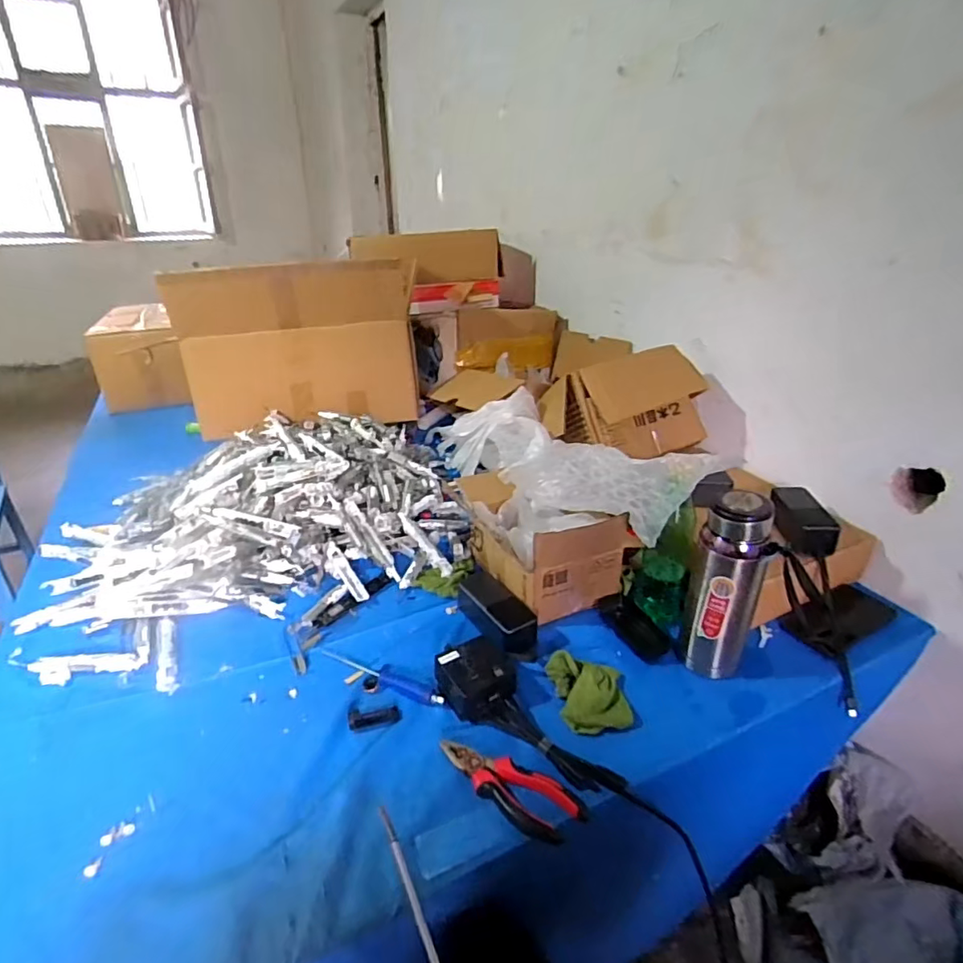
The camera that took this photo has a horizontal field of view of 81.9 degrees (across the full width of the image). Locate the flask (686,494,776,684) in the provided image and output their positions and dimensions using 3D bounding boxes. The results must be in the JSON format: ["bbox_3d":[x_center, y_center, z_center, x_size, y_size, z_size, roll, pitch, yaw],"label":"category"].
[{"bbox_3d":[0.300,0.125,0.680,0.077,0.230,0.077,14,30,26],"label":"flask"}]

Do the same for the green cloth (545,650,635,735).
[{"bbox_3d":[0.130,0.253,0.667,0.089,0.031,0.095,-1,27,-1],"label":"green cloth"}]

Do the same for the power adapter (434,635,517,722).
[{"bbox_3d":[-0.007,0.236,0.669,0.077,0.045,0.089,-16,31,-27],"label":"power adapter"}]

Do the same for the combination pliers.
[{"bbox_3d":[0.025,0.308,0.559,0.154,0.014,0.059,12,29,23],"label":"combination pliers"}]

